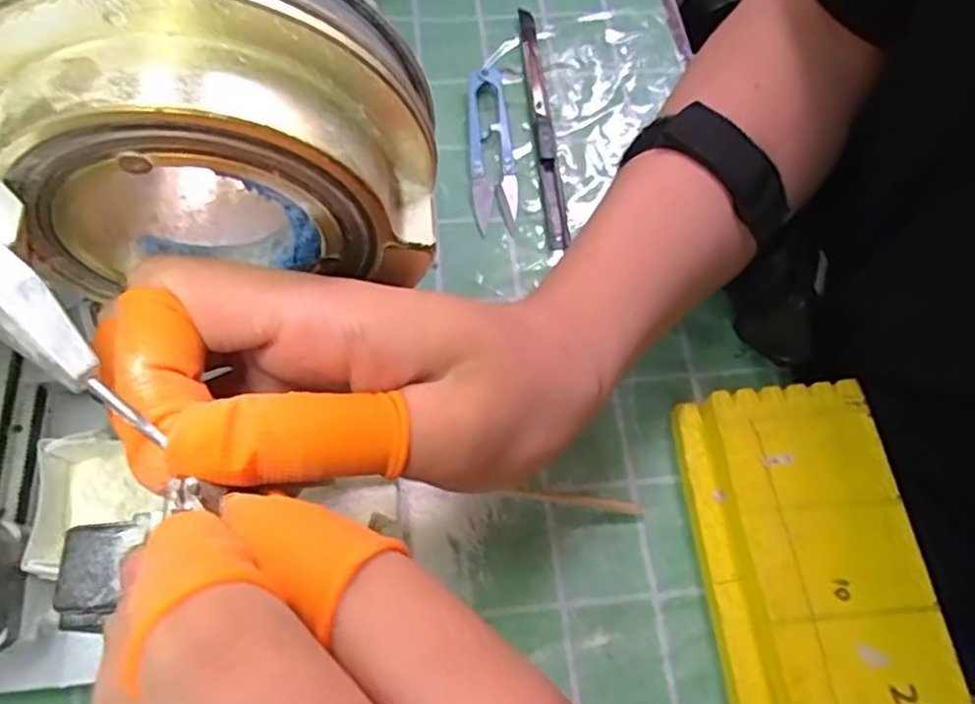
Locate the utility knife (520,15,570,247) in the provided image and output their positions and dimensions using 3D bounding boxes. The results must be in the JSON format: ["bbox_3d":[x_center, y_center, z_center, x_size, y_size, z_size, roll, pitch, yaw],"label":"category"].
[{"bbox_3d":[0.030,-0.133,0.389,0.010,0.006,0.164,-4,66,-4],"label":"utility knife"}]

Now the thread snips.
[{"bbox_3d":[0.001,-0.114,0.377,0.024,0.011,0.104,-6,66,-5],"label":"thread snips"}]

